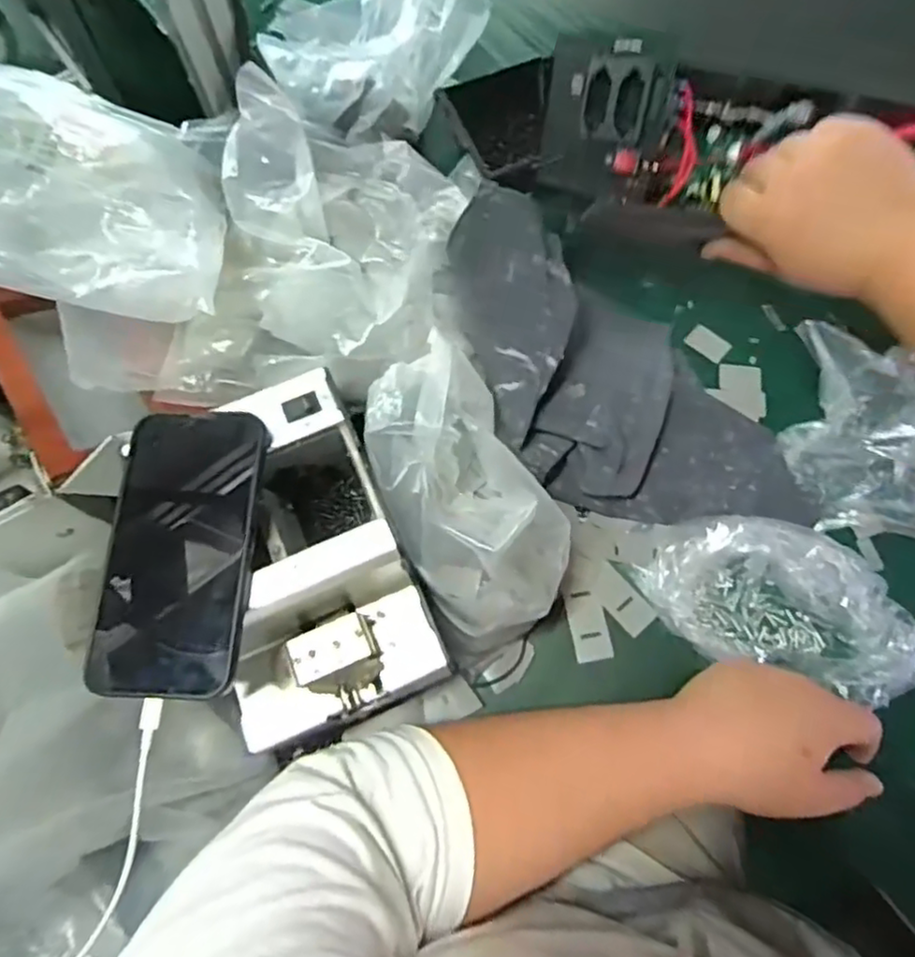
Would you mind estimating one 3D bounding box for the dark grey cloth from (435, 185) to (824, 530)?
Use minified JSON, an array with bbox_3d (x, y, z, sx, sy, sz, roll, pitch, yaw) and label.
[{"bbox_3d":[0.114,-0.065,0.492,0.316,0.075,0.176,38,73,-9],"label":"dark grey cloth"}]

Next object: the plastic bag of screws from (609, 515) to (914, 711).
[{"bbox_3d":[0.221,0.083,0.458,0.196,0.046,0.097,15,70,7],"label":"plastic bag of screws"}]

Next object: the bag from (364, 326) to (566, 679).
[{"bbox_3d":[0.005,0.017,0.414,0.094,0.117,0.157,-29,71,-10],"label":"bag"}]

